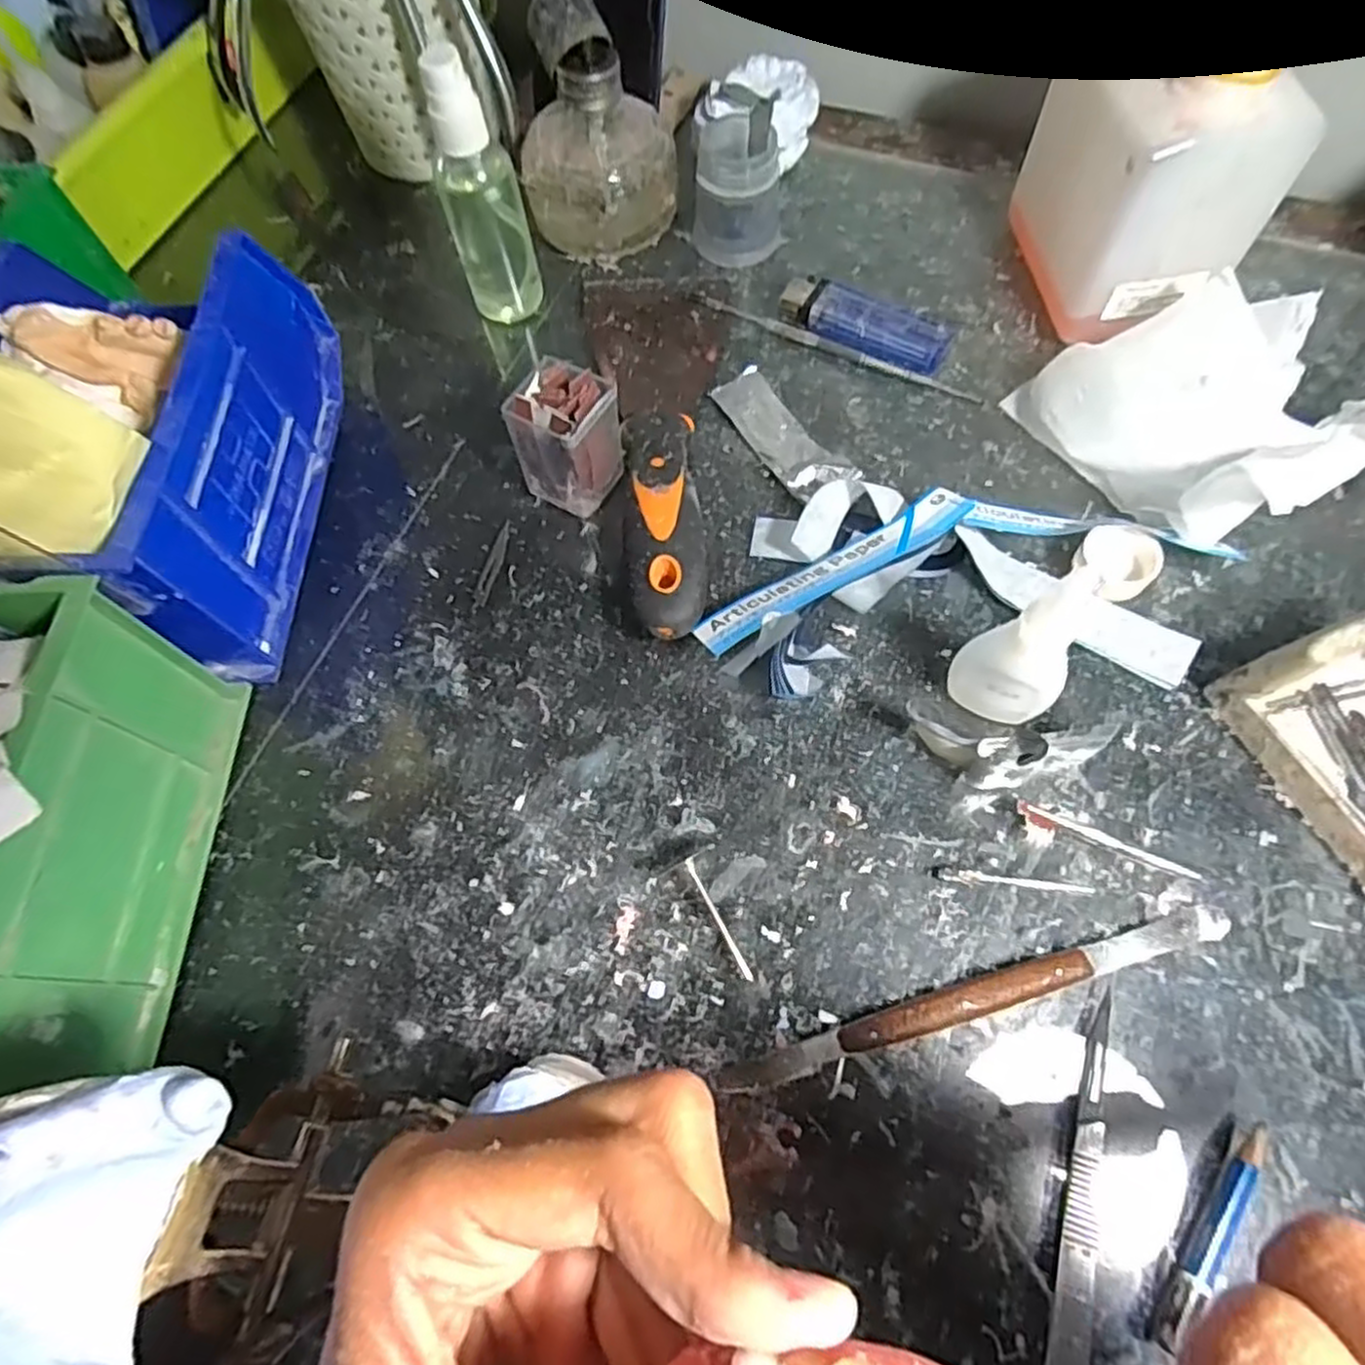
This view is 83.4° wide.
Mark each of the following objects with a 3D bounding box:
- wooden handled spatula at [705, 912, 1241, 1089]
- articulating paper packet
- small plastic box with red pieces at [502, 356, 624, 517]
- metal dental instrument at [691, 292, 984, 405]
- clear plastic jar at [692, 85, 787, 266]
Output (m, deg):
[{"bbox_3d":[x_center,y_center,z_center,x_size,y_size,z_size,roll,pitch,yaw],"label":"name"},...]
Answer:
[{"bbox_3d":[0.095,0.102,0.247,0.172,0.010,0.010,-16,67,-4],"label":"wooden handled spatula"},{"bbox_3d":[0.059,-0.044,0.298,0.116,0.007,0.023,-29,41,-9],"label":"articulating paper packet"},{"bbox_3d":[-0.047,-0.100,0.319,0.032,0.053,0.036,30,72,15],"label":"small plastic box with red pieces"},{"bbox_3d":[0.070,-0.161,0.365,0.148,0.007,0.009,26,70,13],"label":"metal dental instrument"},{"bbox_3d":[0.027,-0.251,0.377,0.044,0.061,0.050,-7,66,0],"label":"clear plastic jar"}]

